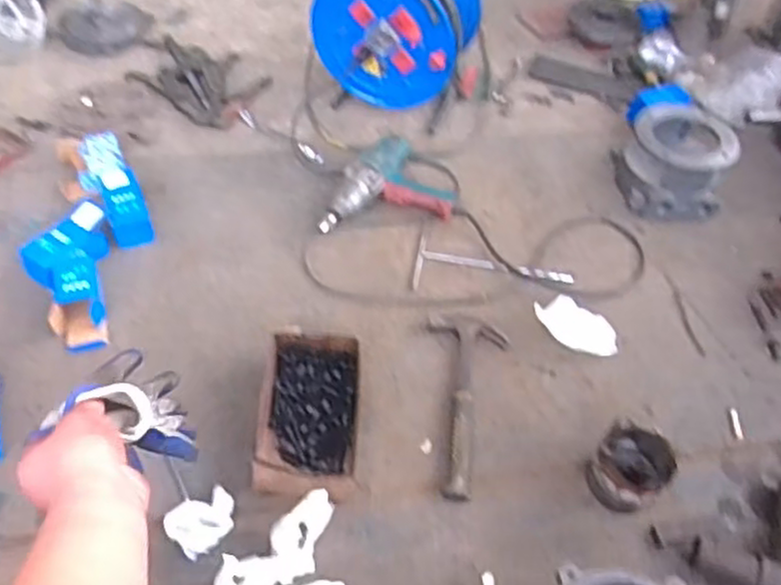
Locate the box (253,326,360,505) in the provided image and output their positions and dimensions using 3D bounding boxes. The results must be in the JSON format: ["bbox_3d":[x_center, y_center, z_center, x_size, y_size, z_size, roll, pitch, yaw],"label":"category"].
[{"bbox_3d":[-0.115,0.176,1.009,0.133,0.067,0.253,2,49,-2],"label":"box"}]

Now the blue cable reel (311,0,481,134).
[{"bbox_3d":[0.016,-0.556,1.438,0.292,0.378,0.253,16,51,9],"label":"blue cable reel"}]

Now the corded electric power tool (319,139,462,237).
[{"bbox_3d":[0.010,-0.186,1.315,0.205,0.072,0.278,24,52,17],"label":"corded electric power tool"}]

